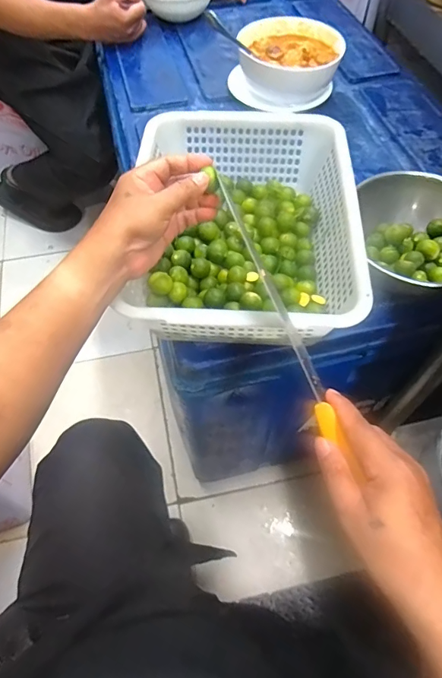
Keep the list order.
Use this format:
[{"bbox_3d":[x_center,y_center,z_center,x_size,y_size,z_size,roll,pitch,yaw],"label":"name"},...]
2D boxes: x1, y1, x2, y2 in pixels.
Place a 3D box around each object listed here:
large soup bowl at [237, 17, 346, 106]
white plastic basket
[{"bbox_3d":[0.126,-0.510,0.807,0.179,0.083,0.154,13,59,7],"label":"large soup bowl"},{"bbox_3d":[0.029,-0.143,0.546,0.249,0.091,0.336,2,58,1],"label":"white plastic basket"}]

